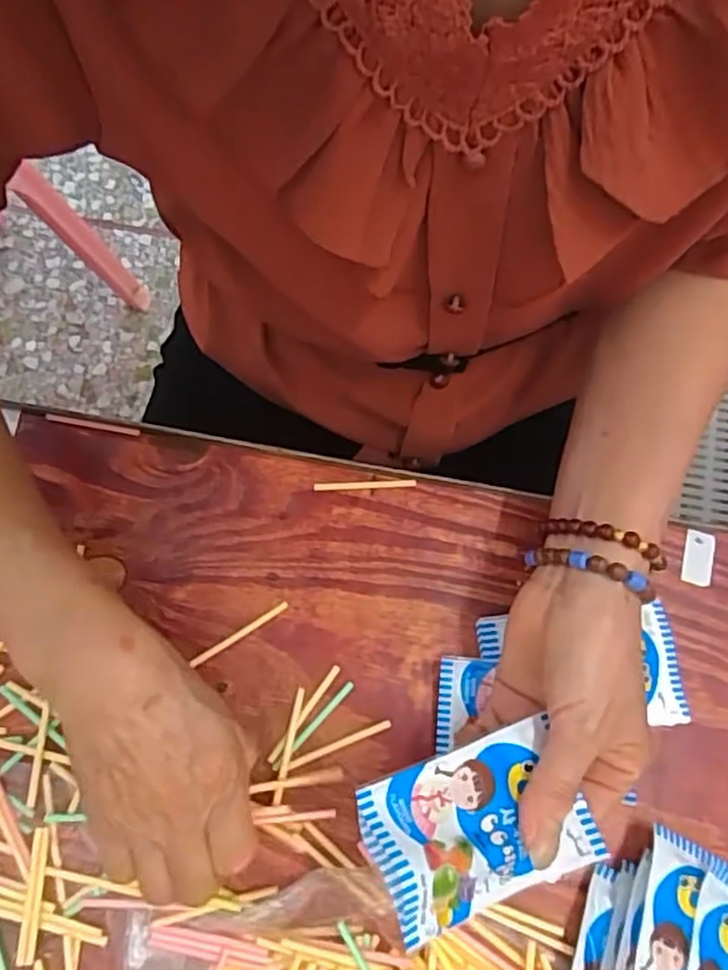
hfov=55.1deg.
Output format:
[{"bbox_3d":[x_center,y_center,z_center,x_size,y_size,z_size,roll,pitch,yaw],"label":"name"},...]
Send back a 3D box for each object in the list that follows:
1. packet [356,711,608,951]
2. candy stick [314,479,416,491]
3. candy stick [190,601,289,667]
[{"bbox_3d":[0.051,0.143,0.296,0.102,0.014,0.061,-6,66,-28],"label":"packet"},{"bbox_3d":[0.001,0.000,0.433,0.063,0.004,0.005,-3,74,0],"label":"candy stick"},{"bbox_3d":[-0.072,0.087,0.406,0.063,0.004,0.005,-33,77,-8],"label":"candy stick"}]

